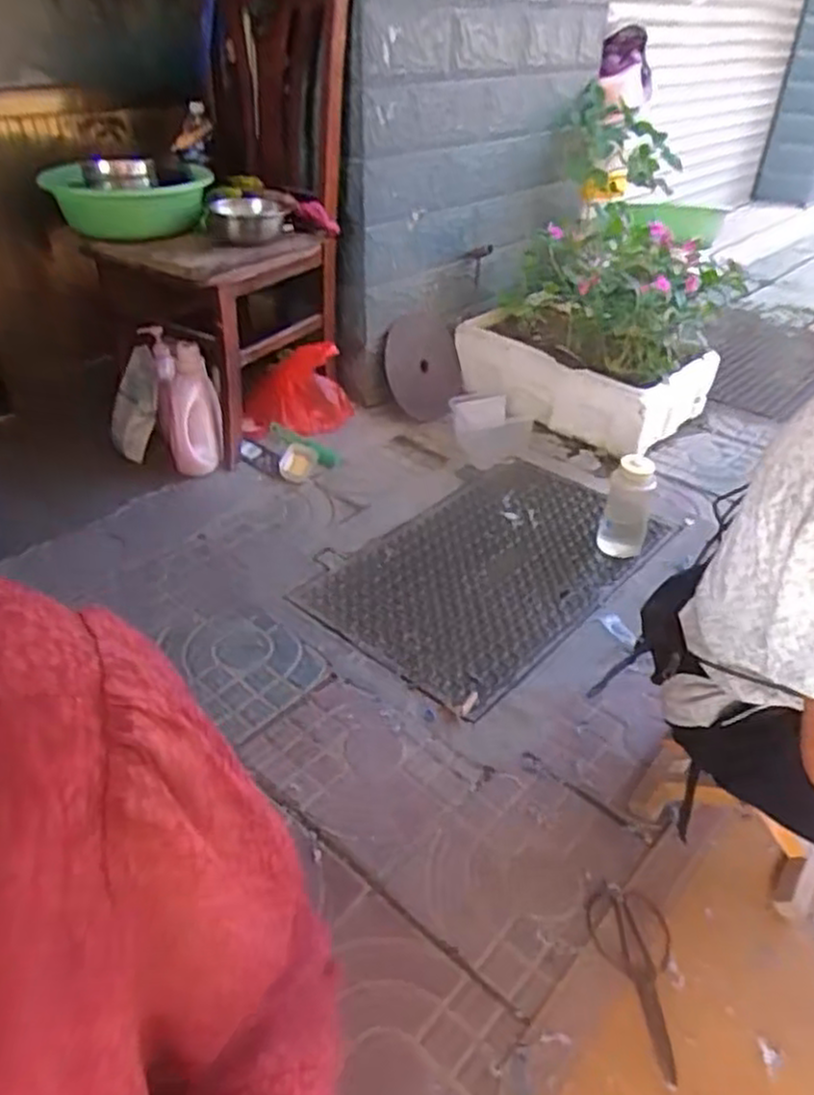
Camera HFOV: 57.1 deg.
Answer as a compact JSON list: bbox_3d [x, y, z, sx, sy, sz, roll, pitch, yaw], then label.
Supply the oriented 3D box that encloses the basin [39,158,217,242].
[{"bbox_3d":[-0.546,-0.704,1.493,0.307,0.121,0.295,-10,37,-14],"label":"basin"}]

